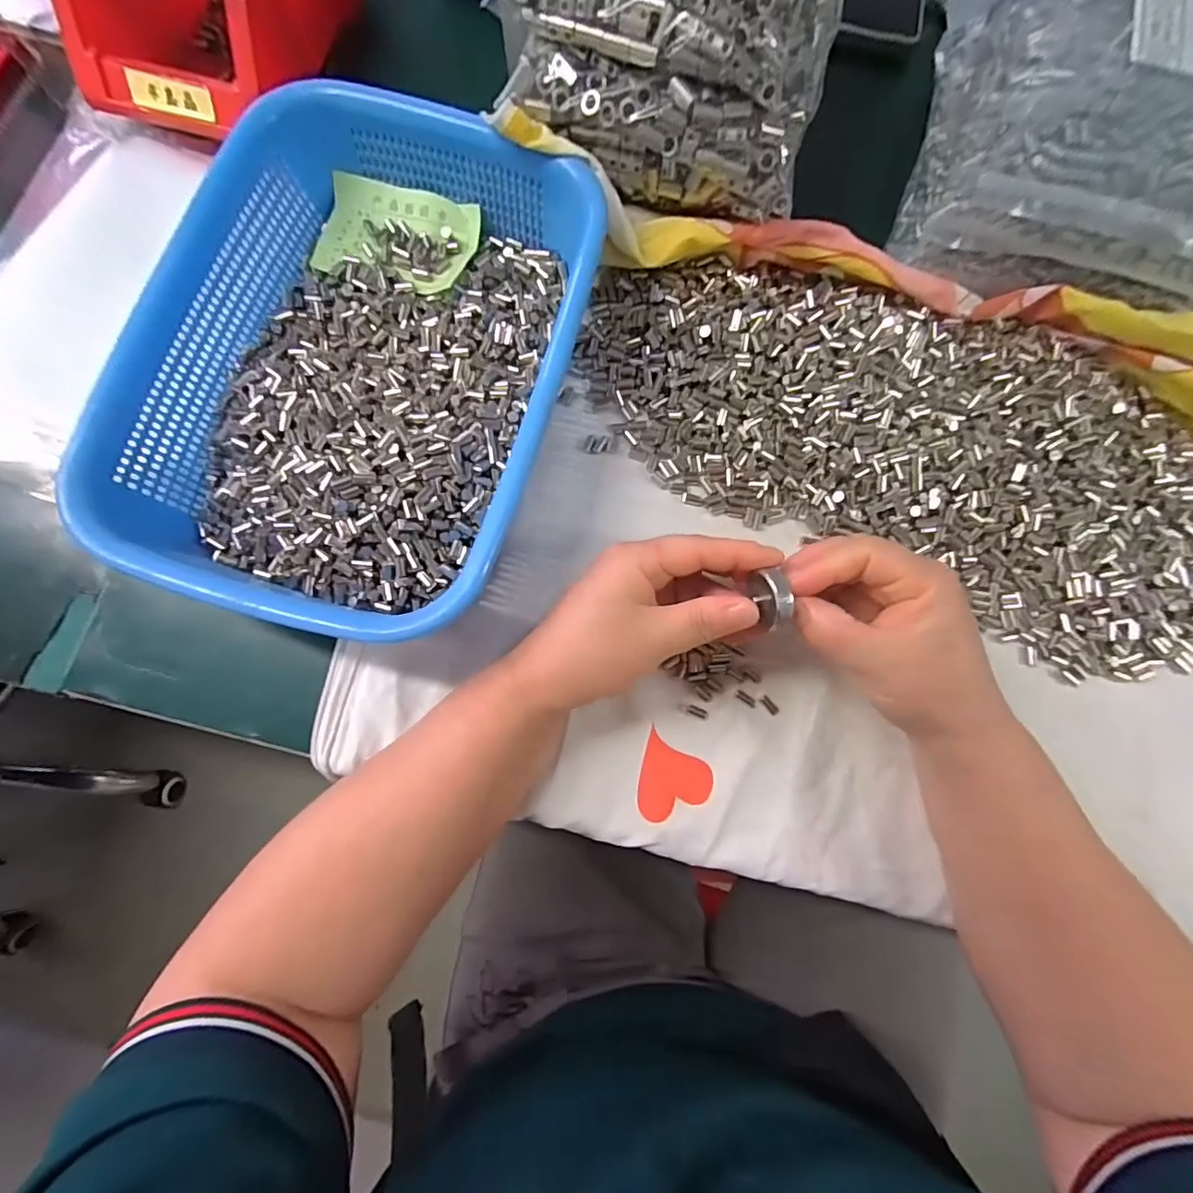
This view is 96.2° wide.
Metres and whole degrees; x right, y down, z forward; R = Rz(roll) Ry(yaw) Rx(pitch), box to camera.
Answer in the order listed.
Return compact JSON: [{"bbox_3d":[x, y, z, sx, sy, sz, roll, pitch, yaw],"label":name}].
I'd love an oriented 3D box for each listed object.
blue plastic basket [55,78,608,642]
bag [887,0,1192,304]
[{"bbox_3d":[-0.125,-0.127,0.296,0.214,0.069,0.280,17,80,2],"label":"blue plastic basket"},{"bbox_3d":[0.312,-0.293,0.312,0.189,0.086,0.221,12,80,1],"label":"bag"}]

